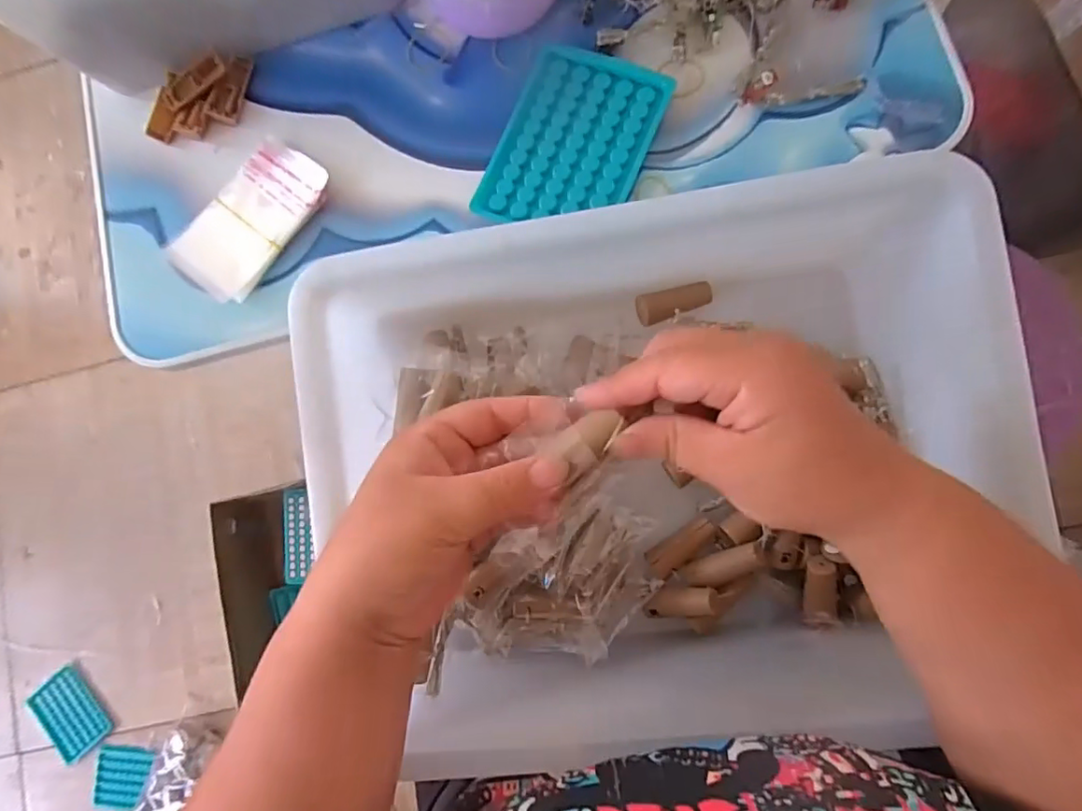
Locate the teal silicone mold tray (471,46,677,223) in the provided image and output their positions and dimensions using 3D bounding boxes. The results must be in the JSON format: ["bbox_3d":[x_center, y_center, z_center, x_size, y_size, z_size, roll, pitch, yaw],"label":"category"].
[{"bbox_3d":[0.022,-0.174,0.378,0.096,0.013,0.126,21,86,8],"label":"teal silicone mold tray"}]

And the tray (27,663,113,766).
[{"bbox_3d":[-0.760,0.498,0.912,0.088,0.021,0.127,-39,81,0],"label":"tray"}]

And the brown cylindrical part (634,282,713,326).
[{"bbox_3d":[0.092,-0.071,0.388,0.051,0.022,0.024,-15,82,4],"label":"brown cylindrical part"}]

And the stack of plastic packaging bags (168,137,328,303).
[{"bbox_3d":[-0.201,-0.129,0.392,0.064,0.011,0.114,36,88,9],"label":"stack of plastic packaging bags"}]

